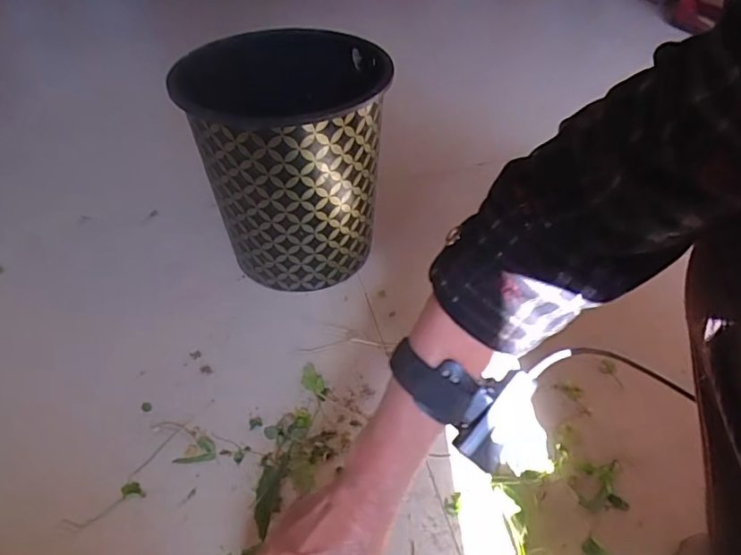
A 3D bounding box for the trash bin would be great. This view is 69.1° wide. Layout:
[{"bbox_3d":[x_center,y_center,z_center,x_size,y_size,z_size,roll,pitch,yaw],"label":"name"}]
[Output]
[{"bbox_3d":[-0.087,-0.123,0.631,0.209,0.243,0.207,-6,44,-5],"label":"trash bin"}]

